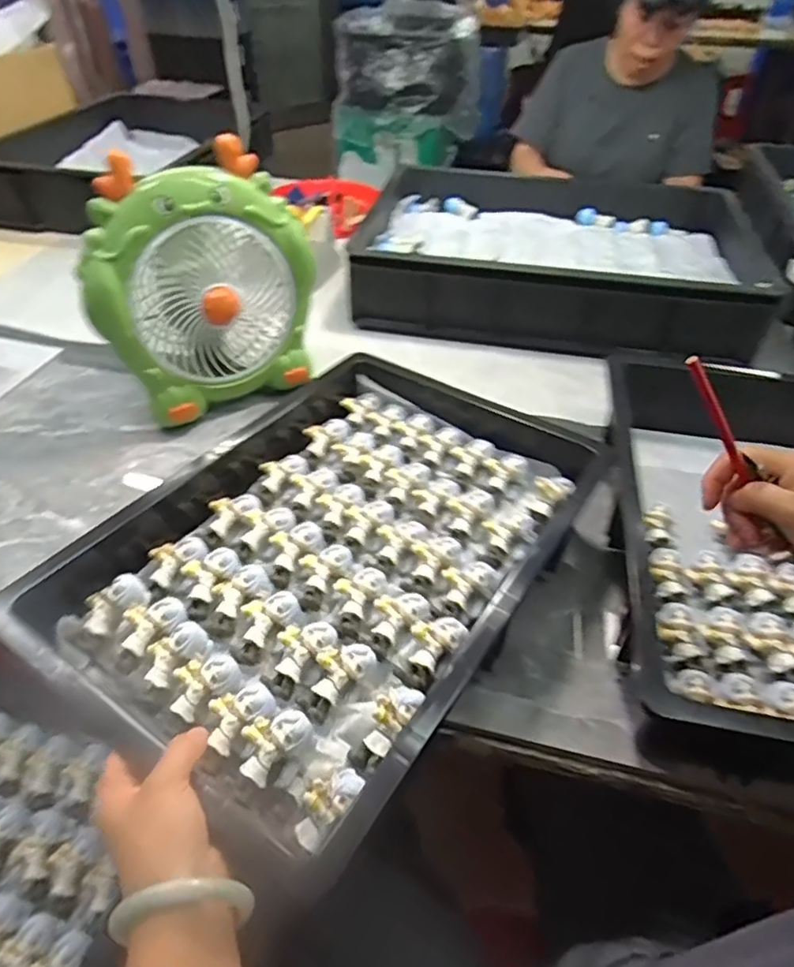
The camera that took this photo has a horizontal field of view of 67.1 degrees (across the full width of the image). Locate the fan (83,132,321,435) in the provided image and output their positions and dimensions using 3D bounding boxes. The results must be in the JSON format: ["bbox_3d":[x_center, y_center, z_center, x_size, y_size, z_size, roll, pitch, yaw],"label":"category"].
[{"bbox_3d":[-0.234,-0.240,0.699,0.240,0.263,0.164,-22,51,-24],"label":"fan"}]

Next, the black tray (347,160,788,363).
[{"bbox_3d":[0.261,-0.379,0.988,0.591,0.139,0.402,12,46,7],"label":"black tray"}]

